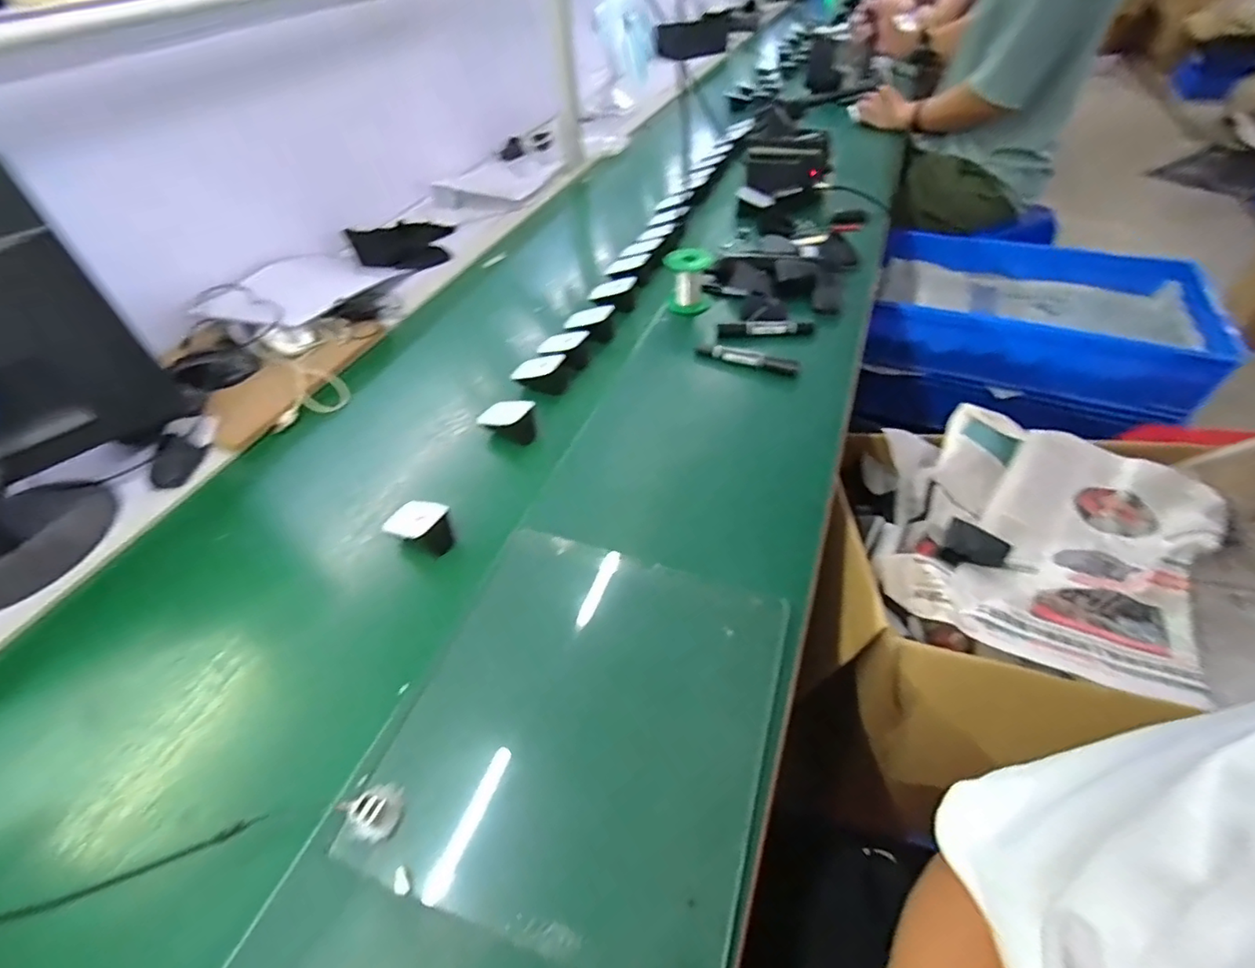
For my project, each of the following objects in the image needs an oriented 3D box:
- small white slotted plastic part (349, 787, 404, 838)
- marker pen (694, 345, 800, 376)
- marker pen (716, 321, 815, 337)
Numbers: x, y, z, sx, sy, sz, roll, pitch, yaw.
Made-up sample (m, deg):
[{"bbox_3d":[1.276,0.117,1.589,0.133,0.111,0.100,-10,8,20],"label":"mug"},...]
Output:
[{"bbox_3d":[-0.178,0.231,0.399,0.029,0.022,0.028,-2,46,3],"label":"small white slotted plastic part"},{"bbox_3d":[0.163,-0.173,0.767,0.143,0.021,0.020,19,51,22],"label":"marker pen"},{"bbox_3d":[0.200,-0.227,0.811,0.137,0.022,0.022,1,46,6],"label":"marker pen"}]

